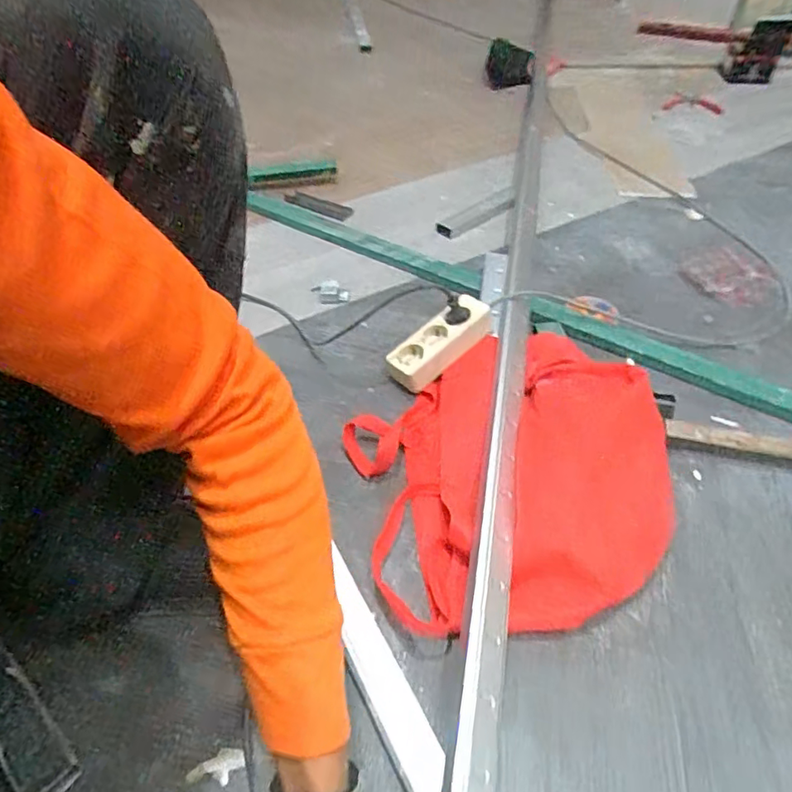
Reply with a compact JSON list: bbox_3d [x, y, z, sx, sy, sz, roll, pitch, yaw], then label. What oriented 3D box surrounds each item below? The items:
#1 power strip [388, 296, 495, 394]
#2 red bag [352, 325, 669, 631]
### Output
[{"bbox_3d":[0.062,-0.076,0.767,0.157,0.042,0.064,-41,57,-8],"label":"power strip"},{"bbox_3d":[0.120,0.063,0.632,0.327,0.095,0.377,-9,48,-7],"label":"red bag"}]

